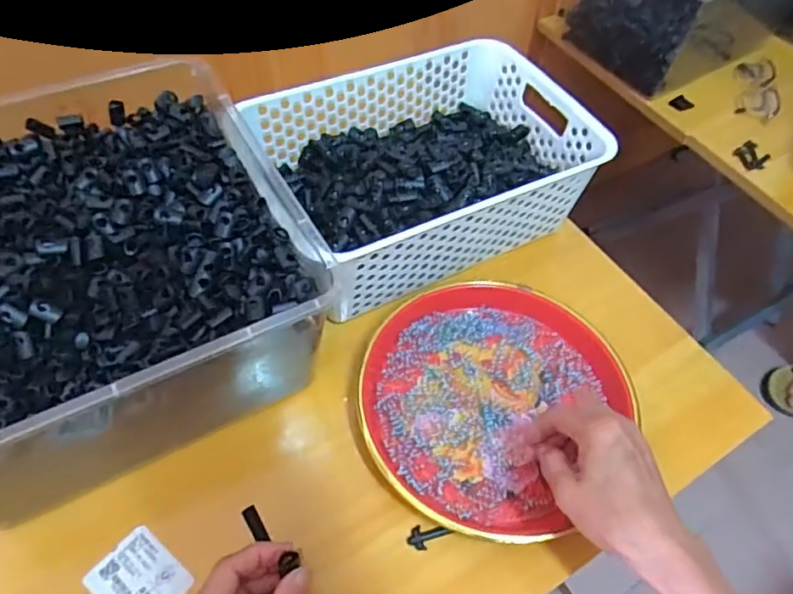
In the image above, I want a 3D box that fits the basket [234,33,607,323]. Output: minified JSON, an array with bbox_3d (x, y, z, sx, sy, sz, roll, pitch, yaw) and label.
[{"bbox_3d":[0.027,-0.128,0.548,0.280,0.090,0.202,-23,60,-19],"label":"basket"}]

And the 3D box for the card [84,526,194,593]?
[{"bbox_3d":[-0.175,0.193,0.385,0.058,0.004,0.049,36,54,17],"label":"card"}]

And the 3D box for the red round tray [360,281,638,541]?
[{"bbox_3d":[0.070,0.079,0.466,0.197,0.027,0.210,2,55,-3],"label":"red round tray"}]

